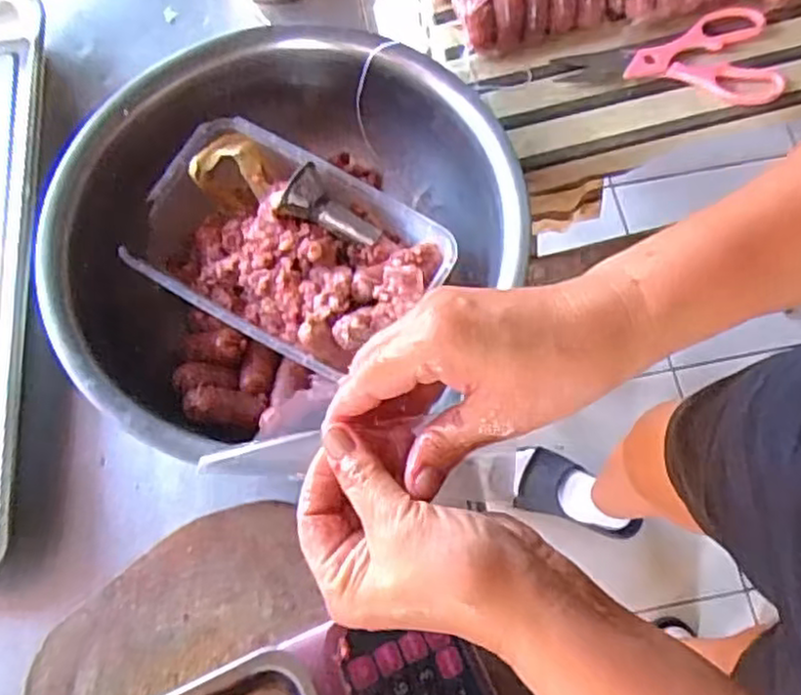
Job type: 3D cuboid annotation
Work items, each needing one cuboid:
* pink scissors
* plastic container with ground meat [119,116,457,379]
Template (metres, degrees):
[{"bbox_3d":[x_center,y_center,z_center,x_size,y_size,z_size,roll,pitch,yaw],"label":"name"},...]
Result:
[{"bbox_3d":[0.245,-0.261,0.650,0.194,0.011,0.098,-4,70,-1],"label":"pink scissors"},{"bbox_3d":[-0.094,-0.079,0.617,0.255,0.072,0.164,30,74,11],"label":"plastic container with ground meat"}]

